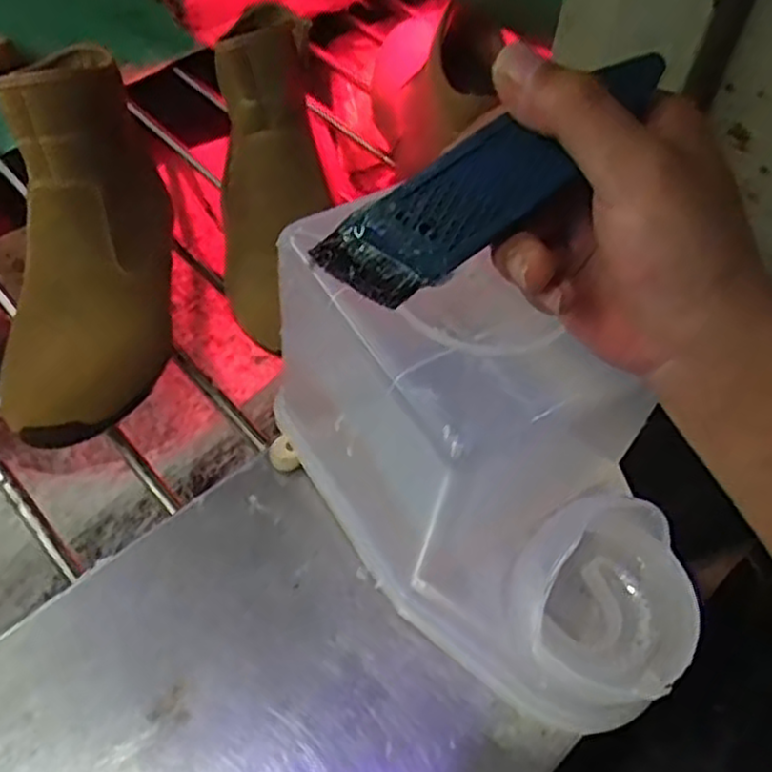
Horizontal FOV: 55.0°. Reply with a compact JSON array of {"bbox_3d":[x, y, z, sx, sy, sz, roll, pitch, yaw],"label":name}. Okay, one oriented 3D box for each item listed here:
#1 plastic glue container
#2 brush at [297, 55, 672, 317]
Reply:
[{"bbox_3d":[0.045,0.043,0.363,0.109,0.171,0.238,-34,62,-25],"label":"plastic glue container"},{"bbox_3d":[0.039,-0.071,0.256,0.130,0.021,0.030,-33,59,1],"label":"brush"}]

